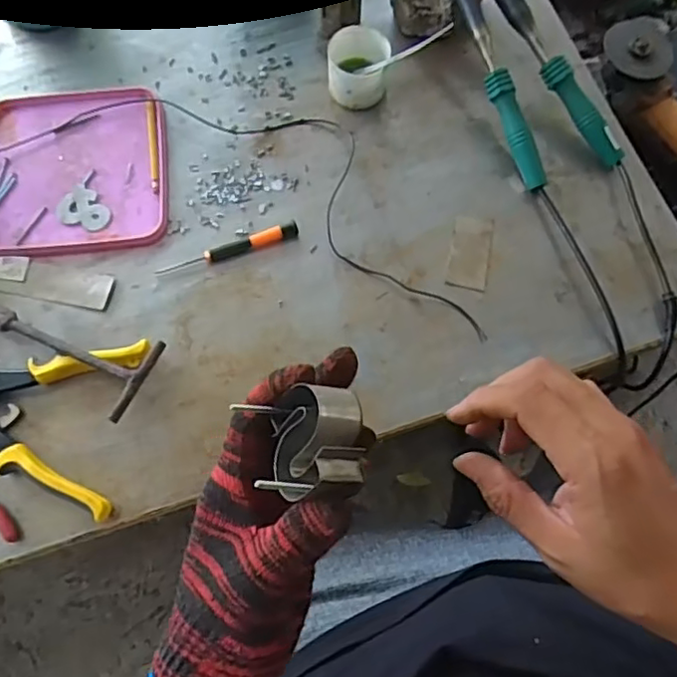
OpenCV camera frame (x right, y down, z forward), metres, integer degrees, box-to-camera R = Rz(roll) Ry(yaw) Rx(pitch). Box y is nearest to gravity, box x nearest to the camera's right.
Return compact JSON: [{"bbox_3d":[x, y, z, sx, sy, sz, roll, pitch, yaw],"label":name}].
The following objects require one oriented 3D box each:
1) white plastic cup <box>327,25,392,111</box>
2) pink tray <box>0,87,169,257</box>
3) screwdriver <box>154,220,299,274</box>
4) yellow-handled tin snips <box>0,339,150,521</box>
[{"bbox_3d":[0.020,-0.287,0.663,0.064,0.053,0.071,5,70,-1],"label":"white plastic cup"},{"bbox_3d":[-0.272,-0.179,0.639,0.183,0.011,0.198,-8,70,-5],"label":"pink tray"},{"bbox_3d":[-0.108,-0.088,0.610,0.142,0.014,0.016,-19,72,-9],"label":"screwdriver"},{"bbox_3d":[-0.299,0.061,0.545,0.234,0.025,0.148,9,70,1],"label":"yellow-handled tin snips"}]

